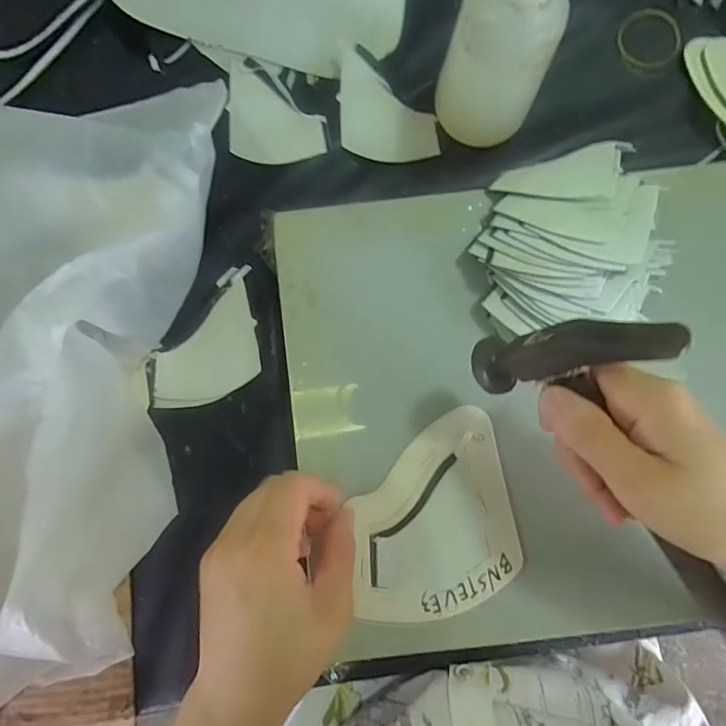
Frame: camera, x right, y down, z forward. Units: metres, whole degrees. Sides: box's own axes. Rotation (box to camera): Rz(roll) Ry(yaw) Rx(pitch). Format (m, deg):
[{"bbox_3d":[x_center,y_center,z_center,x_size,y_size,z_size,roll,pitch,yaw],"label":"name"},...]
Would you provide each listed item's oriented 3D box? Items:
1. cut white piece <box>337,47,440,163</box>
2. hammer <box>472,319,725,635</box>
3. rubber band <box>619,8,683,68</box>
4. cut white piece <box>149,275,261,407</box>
[{"bbox_3d":[0.011,-0.171,0.332,0.086,0.016,0.054,35,86,3],"label":"cut white piece"},{"bbox_3d":[0.162,0.061,0.237,0.238,0.082,0.027,46,48,-10],"label":"hammer"},{"bbox_3d":[0.210,-0.239,0.347,0.043,0.005,0.049,3,85,1],"label":"rubber band"},{"bbox_3d":[-0.101,-0.003,0.322,0.092,0.004,0.053,-44,94,-5],"label":"cut white piece"}]

